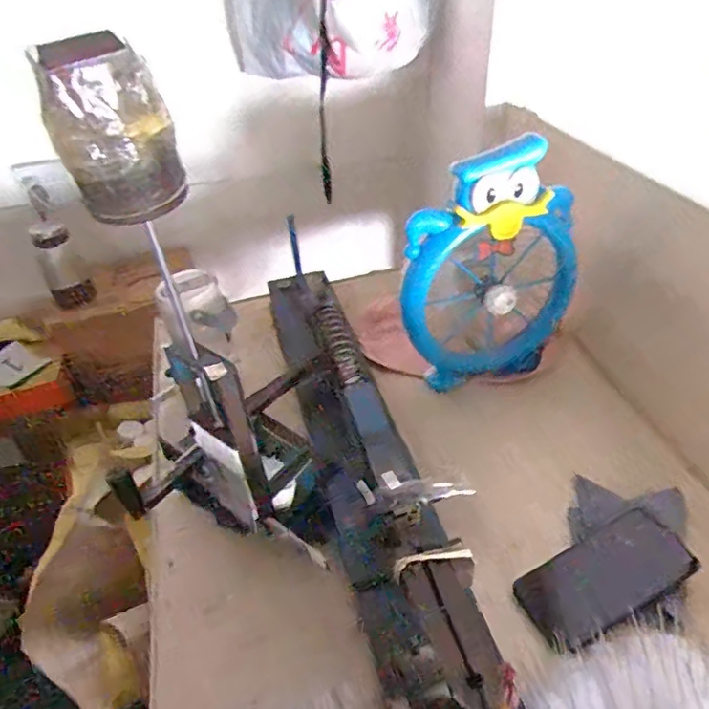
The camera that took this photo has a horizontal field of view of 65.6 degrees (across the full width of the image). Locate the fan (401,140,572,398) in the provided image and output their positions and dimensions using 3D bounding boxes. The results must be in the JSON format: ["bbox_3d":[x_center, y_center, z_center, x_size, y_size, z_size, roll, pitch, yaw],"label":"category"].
[{"bbox_3d":[0.168,-0.095,0.686,0.222,0.318,0.074,-6,41,-2],"label":"fan"}]

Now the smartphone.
[{"bbox_3d":[0.238,0.213,0.527,0.162,0.011,0.076,-26,47,-11],"label":"smartphone"}]

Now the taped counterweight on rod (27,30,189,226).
[{"bbox_3d":[-0.130,-0.120,0.295,0.059,0.087,0.052,-21,43,-18],"label":"taped counterweight on rod"}]

